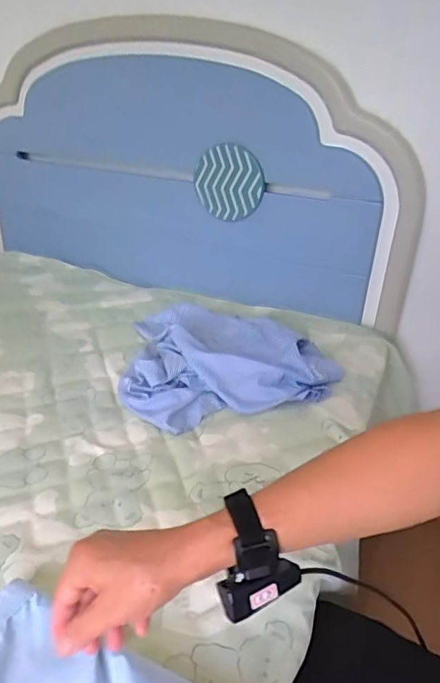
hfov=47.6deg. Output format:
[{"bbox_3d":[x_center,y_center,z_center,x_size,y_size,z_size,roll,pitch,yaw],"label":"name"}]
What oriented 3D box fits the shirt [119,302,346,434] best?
[{"bbox_3d":[-0.008,0.014,1.039,0.403,0.073,0.394,-8,30,-18],"label":"shirt"}]

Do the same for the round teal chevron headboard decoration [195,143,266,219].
[{"bbox_3d":[0.021,-0.378,1.199,0.180,0.172,0.038,-17,35,31],"label":"round teal chevron headboard decoration"}]

